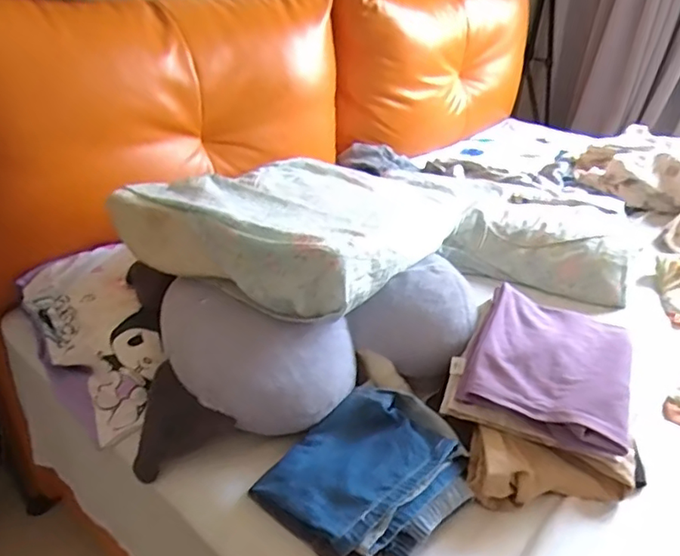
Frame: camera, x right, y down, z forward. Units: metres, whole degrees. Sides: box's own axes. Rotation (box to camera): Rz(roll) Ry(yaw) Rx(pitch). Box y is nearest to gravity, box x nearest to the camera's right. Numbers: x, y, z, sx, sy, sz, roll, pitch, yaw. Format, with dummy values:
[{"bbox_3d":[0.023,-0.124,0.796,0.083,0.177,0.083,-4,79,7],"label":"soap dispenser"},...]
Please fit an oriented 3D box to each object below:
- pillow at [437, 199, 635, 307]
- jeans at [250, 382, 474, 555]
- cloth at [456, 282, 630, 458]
[{"bbox_3d":[0.430,-0.086,1.172,0.328,0.082,0.317,17,34,24],"label":"pillow"},{"bbox_3d":[0.043,0.224,0.660,0.224,0.055,0.186,-25,40,-37],"label":"jeans"},{"bbox_3d":[0.285,0.104,0.758,0.189,0.053,0.255,14,33,20],"label":"cloth"}]

